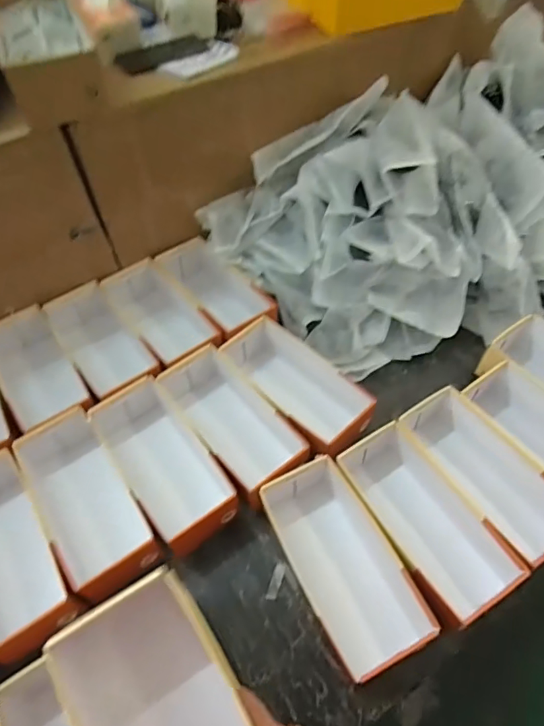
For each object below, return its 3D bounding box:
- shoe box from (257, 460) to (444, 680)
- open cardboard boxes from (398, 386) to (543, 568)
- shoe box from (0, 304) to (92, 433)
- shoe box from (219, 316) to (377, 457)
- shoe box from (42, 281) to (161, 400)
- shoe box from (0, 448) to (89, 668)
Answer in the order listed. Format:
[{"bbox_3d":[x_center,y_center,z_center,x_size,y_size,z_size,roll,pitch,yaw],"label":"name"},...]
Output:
[{"bbox_3d":[0.100,0.285,0.708,0.132,0.089,0.289,-22,56,-13],"label":"shoe box"},{"bbox_3d":[0.341,0.185,0.792,0.150,0.114,0.299,-27,57,-16],"label":"open cardboard boxes"},{"bbox_3d":[-0.456,0.040,0.945,0.142,0.137,0.298,-31,59,-18],"label":"shoe box"},{"bbox_3d":[0.045,0.054,0.899,0.139,0.121,0.304,-35,60,-20],"label":"shoe box"},{"bbox_3d":[-0.344,-0.013,1.003,0.137,0.150,0.312,-32,59,-19],"label":"shoe box"},{"bbox_3d":[-0.408,0.292,0.736,0.145,0.105,0.306,-31,59,-19],"label":"shoe box"}]

